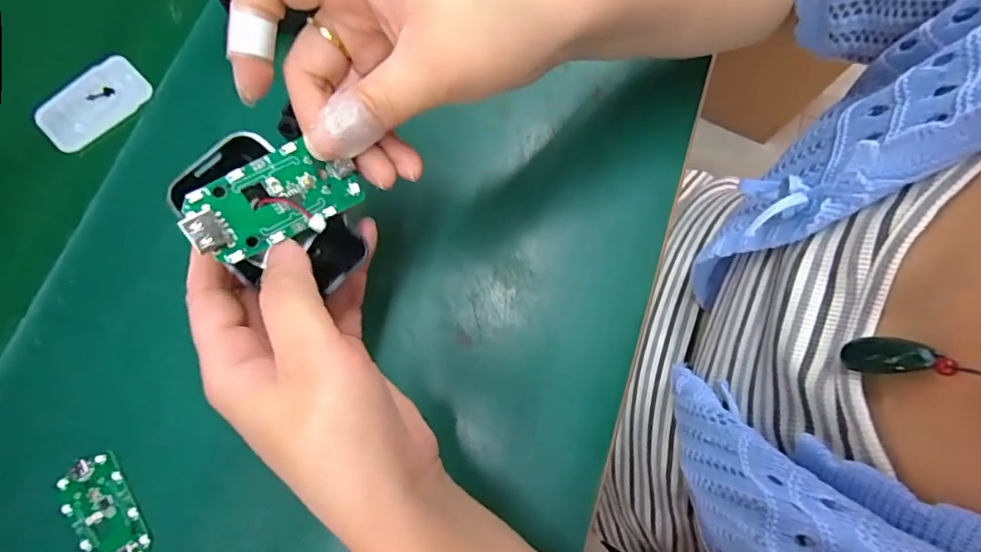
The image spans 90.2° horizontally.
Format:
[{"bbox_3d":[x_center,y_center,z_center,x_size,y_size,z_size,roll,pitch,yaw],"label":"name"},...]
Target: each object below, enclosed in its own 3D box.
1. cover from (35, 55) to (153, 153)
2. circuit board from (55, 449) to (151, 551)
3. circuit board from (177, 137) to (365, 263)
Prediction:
[{"bbox_3d":[-0.264,-0.115,0.326,0.068,0.009,0.037,-43,82,-10],"label":"cover"},{"bbox_3d":[-0.206,0.128,0.261,0.030,0.008,0.063,-31,80,-8],"label":"circuit board"},{"bbox_3d":[-0.081,-0.029,0.184,0.061,0.004,0.031,-35,102,-23],"label":"circuit board"}]

